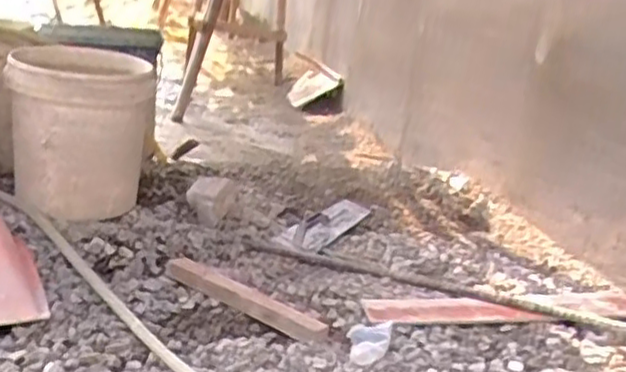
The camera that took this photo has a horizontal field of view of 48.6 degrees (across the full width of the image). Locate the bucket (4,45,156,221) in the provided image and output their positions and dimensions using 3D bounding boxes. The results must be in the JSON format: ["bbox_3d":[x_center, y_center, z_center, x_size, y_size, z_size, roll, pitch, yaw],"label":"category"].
[{"bbox_3d":[-0.524,-0.130,1.587,0.284,0.312,0.314,5,17,-10],"label":"bucket"}]

